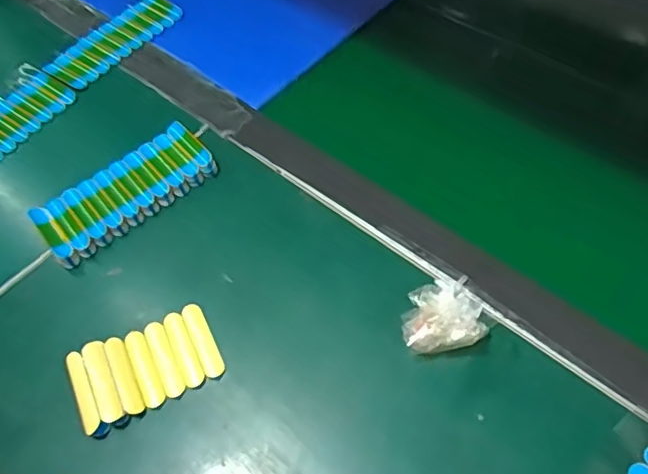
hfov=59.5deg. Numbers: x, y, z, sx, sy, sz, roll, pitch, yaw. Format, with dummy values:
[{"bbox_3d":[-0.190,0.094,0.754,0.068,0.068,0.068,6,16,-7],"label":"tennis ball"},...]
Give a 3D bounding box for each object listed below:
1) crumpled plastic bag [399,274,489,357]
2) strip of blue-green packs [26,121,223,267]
[{"bbox_3d":[0.085,0.054,0.409,0.057,0.028,0.058,-4,56,2],"label":"crumpled plastic bag"},{"bbox_3d":[-0.172,-0.039,0.496,0.153,0.020,0.067,-38,62,-19],"label":"strip of blue-green packs"}]

